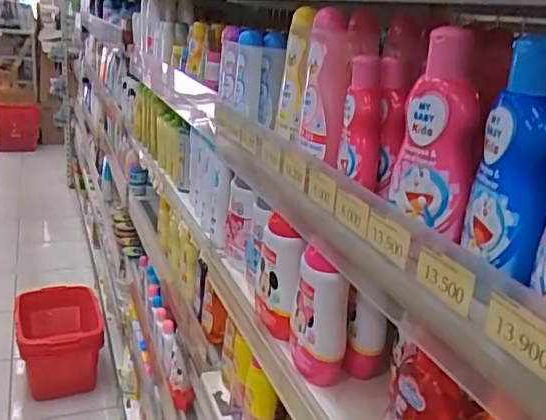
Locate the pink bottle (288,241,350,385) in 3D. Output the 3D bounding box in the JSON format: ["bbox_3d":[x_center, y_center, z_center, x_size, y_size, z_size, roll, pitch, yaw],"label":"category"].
[{"bbox_3d":[0.050,0.110,0.597,0.061,0.131,0.069,7,20,6],"label":"pink bottle"}]

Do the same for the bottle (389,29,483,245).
[{"bbox_3d":[0.115,-0.054,0.382,0.028,0.127,0.057,-8,23,-31],"label":"bottle"}]

